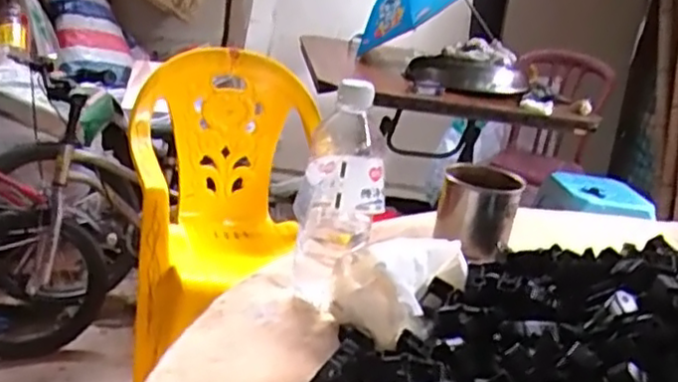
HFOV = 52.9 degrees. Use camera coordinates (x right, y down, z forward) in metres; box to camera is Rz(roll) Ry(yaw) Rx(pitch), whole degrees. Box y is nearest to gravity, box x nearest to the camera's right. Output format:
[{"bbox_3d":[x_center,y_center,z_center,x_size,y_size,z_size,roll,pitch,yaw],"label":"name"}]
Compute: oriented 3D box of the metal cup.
[{"bbox_3d":[0.163,0.022,0.816,0.083,0.091,0.092,6,20,-5],"label":"metal cup"}]

